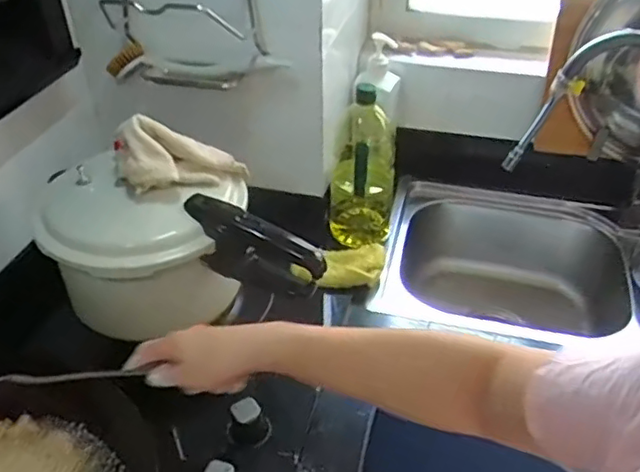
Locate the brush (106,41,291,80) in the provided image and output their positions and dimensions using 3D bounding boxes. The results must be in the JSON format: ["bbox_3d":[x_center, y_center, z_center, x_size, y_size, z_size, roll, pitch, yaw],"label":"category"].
[{"bbox_3d":[-0.194,-0.278,0.995,0.301,0.055,0.042,6,39,8],"label":"brush"}]

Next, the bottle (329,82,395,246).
[{"bbox_3d":[0.075,-0.118,1.084,0.109,0.284,0.084,5,39,7],"label":"bottle"}]

